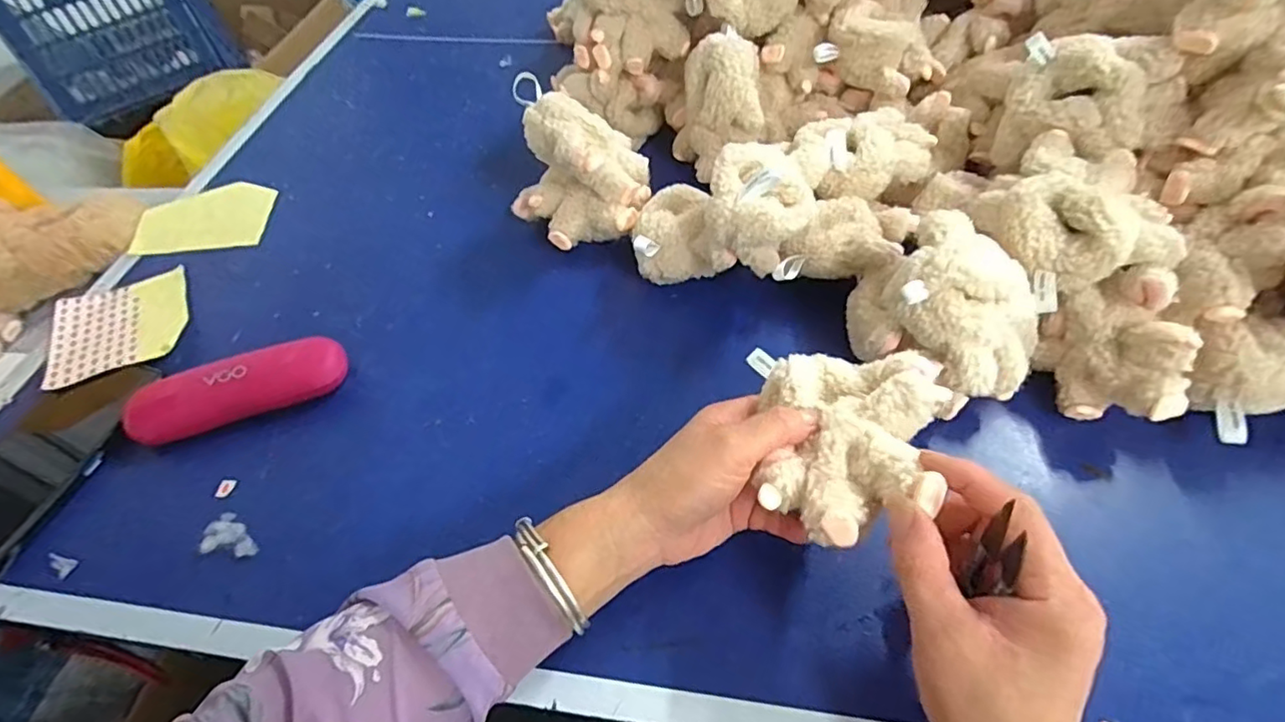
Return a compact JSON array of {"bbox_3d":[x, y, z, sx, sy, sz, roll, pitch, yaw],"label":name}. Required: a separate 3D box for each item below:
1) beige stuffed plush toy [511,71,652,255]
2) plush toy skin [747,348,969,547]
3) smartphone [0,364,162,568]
[{"bbox_3d":[-0.056,-0.167,0.526,0.124,0.122,0.090,-4,52,0],"label":"beige stuffed plush toy"},{"bbox_3d":[0.112,0.042,0.321,0.098,0.043,0.112,-8,44,24],"label":"plush toy skin"},{"bbox_3d":[-0.439,0.069,0.437,0.083,0.013,0.164,8,53,9],"label":"smartphone"}]

